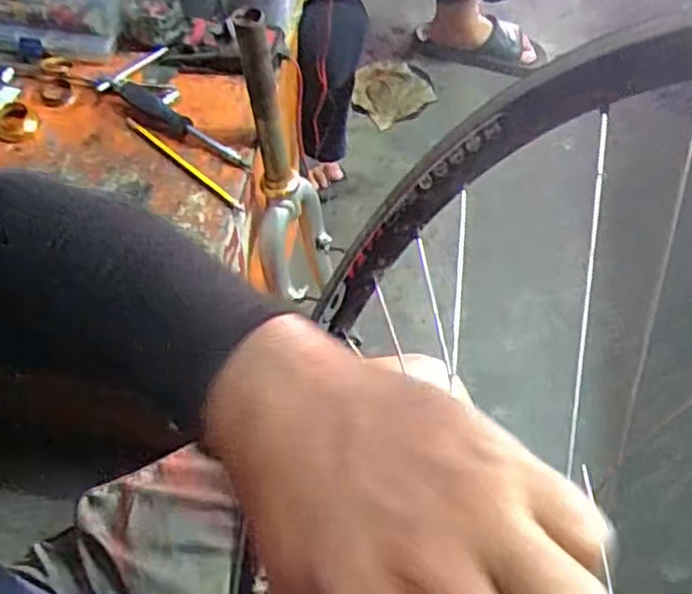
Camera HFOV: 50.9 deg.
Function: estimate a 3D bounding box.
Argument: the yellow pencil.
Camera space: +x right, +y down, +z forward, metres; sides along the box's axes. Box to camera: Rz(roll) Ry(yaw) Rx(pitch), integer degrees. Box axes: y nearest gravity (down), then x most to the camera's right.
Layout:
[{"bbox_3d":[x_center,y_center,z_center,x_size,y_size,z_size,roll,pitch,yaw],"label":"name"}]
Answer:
[{"bbox_3d":[-0.168,-0.139,0.747,0.169,0.010,0.011,39,63,19],"label":"yellow pencil"}]

